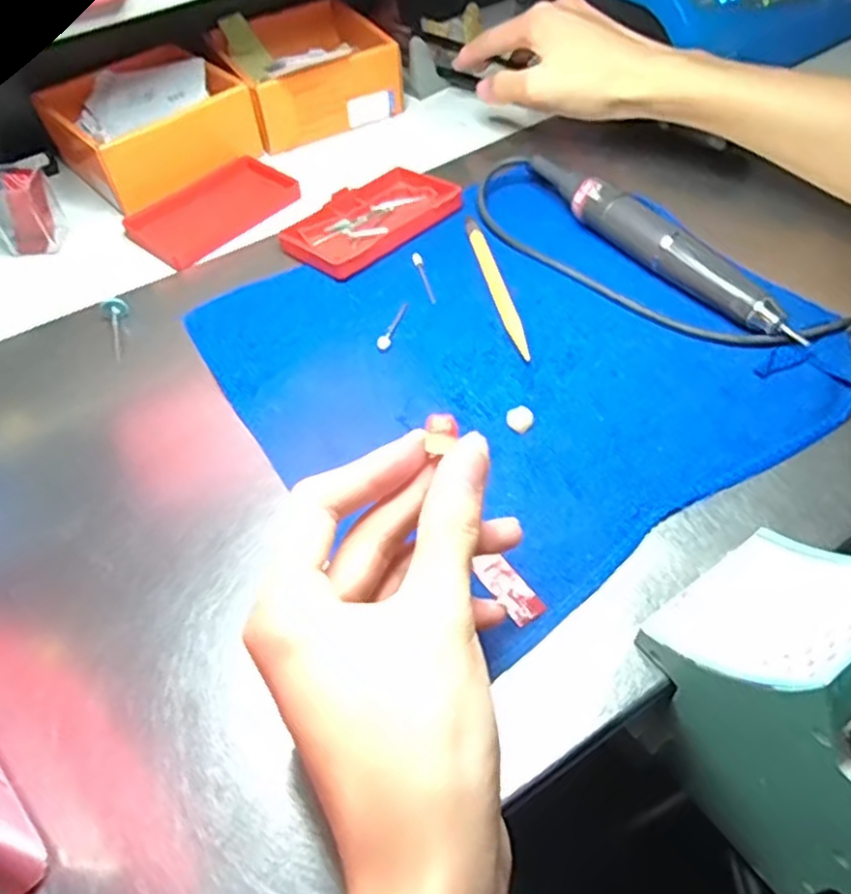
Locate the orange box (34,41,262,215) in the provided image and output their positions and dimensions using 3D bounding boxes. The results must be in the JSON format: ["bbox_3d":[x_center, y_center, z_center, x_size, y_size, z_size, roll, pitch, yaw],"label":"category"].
[{"bbox_3d":[-0.202,-0.240,0.526,0.120,0.050,0.131,-38,59,-23],"label":"orange box"}]

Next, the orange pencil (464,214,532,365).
[{"bbox_3d":[0.040,-0.096,0.417,0.009,0.004,0.130,-11,52,-4],"label":"orange pencil"}]

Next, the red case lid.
[{"bbox_3d":[-0.147,-0.166,0.497,0.069,0.010,0.113,31,60,25],"label":"red case lid"}]

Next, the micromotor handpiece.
[{"bbox_3d":[0.132,-0.121,0.416,0.023,0.032,0.197,-31,56,-19],"label":"micromotor handpiece"}]

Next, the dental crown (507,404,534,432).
[{"bbox_3d":[0.047,-0.014,0.351,0.011,0.007,0.011,-35,57,-21],"label":"dental crown"}]

